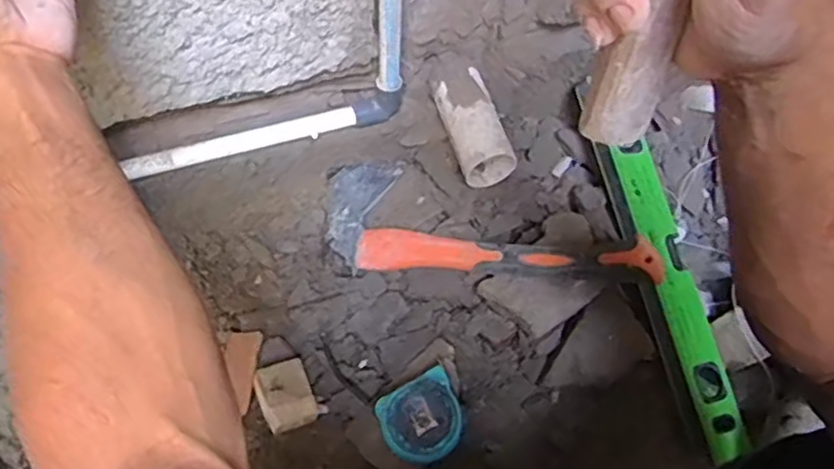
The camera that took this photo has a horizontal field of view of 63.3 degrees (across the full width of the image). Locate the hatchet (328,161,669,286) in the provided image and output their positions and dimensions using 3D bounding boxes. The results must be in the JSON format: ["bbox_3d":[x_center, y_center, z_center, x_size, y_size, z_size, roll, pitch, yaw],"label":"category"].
[{"bbox_3d":[0.076,-0.017,0.760,0.378,0.029,0.133,1,69,16],"label":"hatchet"}]

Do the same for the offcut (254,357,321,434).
[{"bbox_3d":[-0.135,0.170,0.704,0.053,0.044,0.065,-23,64,-13],"label":"offcut"}]

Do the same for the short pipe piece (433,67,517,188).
[{"bbox_3d":[0.065,-0.123,0.778,0.063,0.058,0.124,-14,62,-9],"label":"short pipe piece"}]

